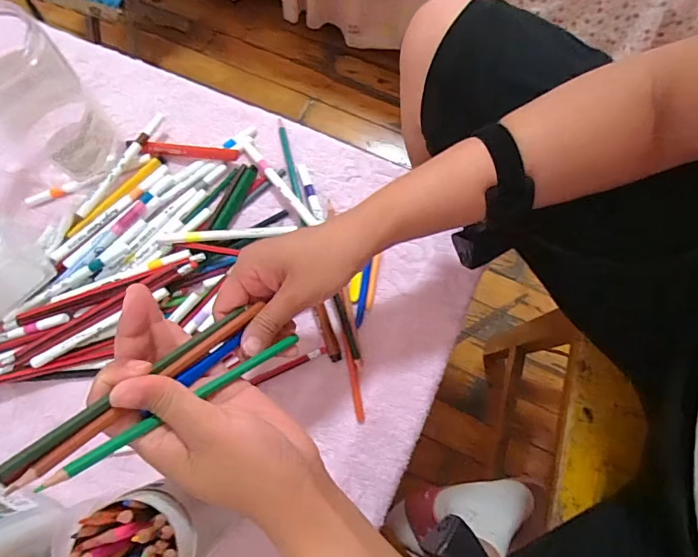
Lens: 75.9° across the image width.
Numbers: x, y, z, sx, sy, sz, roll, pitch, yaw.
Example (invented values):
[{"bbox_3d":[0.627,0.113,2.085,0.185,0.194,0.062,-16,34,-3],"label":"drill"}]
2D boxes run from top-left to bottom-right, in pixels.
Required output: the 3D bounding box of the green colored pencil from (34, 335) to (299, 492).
[{"bbox_3d":[-0.091,0.071,0.268,0.008,0.006,0.168,50,41,12],"label":"green colored pencil"}]

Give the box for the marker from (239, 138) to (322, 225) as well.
[{"bbox_3d":[-0.077,-0.105,0.473,0.012,0.018,0.129,-37,78,-8],"label":"marker"}]

